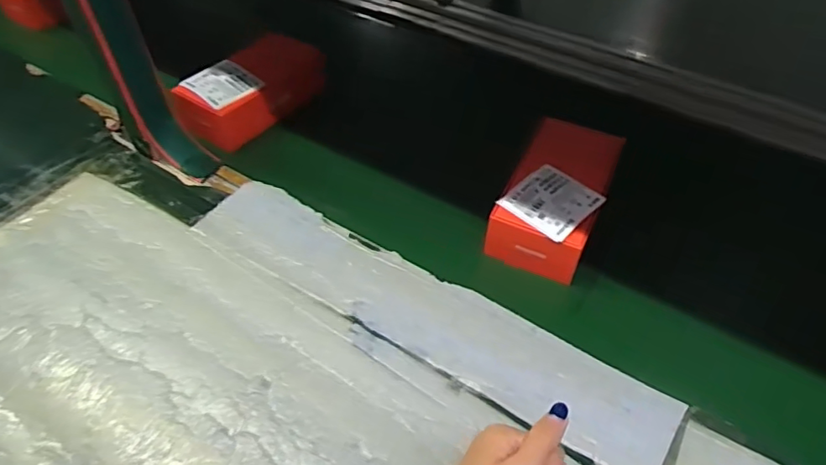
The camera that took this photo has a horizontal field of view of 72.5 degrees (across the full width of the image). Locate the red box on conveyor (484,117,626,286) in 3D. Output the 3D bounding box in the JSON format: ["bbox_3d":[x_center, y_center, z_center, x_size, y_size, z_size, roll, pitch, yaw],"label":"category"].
[{"bbox_3d":[0.155,-0.045,0.600,0.093,0.050,0.193,20,51,18],"label":"red box on conveyor"}]

